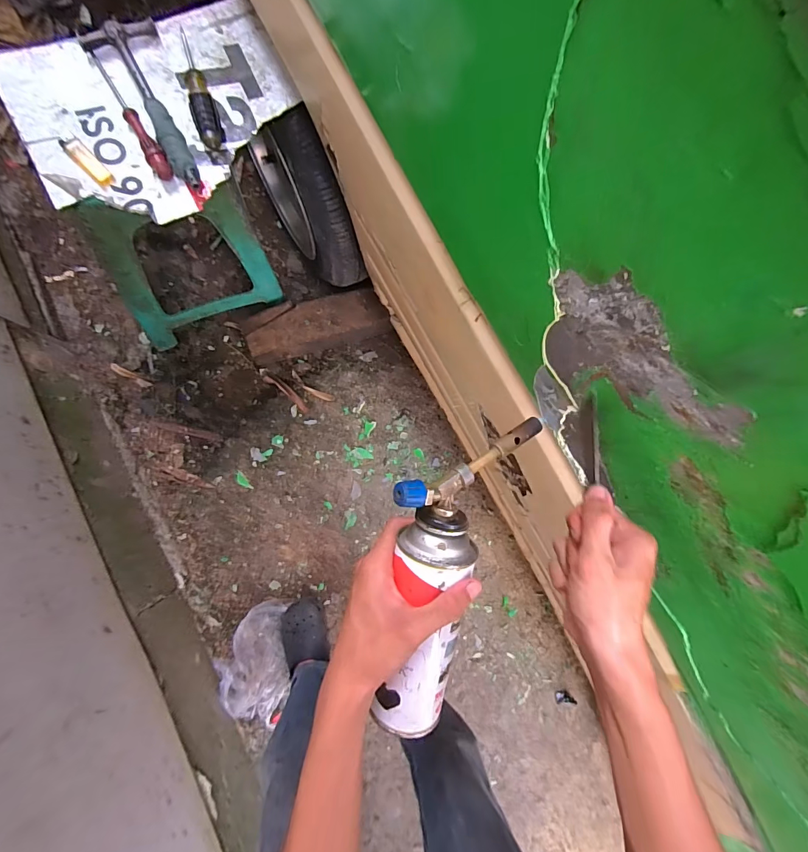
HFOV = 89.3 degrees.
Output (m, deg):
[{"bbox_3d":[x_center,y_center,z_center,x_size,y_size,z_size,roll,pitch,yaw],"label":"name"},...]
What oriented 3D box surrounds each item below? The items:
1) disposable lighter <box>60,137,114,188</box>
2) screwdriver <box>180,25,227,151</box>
[{"bbox_3d":[-0.433,-0.363,0.560,0.077,0.012,0.022,44,81,0],"label":"disposable lighter"},{"bbox_3d":[-0.300,-0.494,0.593,0.033,0.026,0.185,-17,85,-8],"label":"screwdriver"}]

